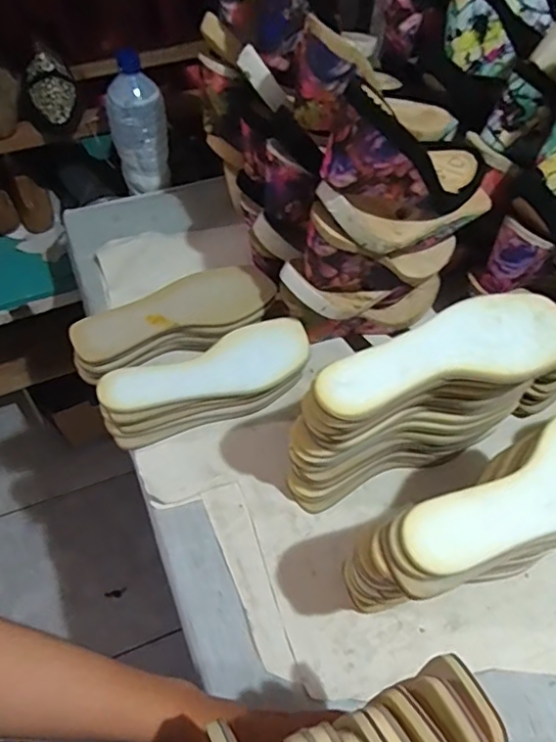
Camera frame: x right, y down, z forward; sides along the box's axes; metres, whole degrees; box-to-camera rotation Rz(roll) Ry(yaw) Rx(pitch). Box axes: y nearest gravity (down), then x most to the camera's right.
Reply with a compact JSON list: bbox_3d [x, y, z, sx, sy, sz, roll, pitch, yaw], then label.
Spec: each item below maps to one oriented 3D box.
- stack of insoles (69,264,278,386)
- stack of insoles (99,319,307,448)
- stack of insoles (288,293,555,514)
[{"bbox_3d":[-0.123,-0.057,0.680,0.248,0.071,0.088,-24,61,-17],"label":"stack of insoles"},{"bbox_3d":[-0.084,0.010,0.643,0.237,0.073,0.081,-16,59,-13],"label":"stack of insoles"},{"bbox_3d":[0.134,0.045,0.543,0.245,0.214,0.080,-21,60,-16],"label":"stack of insoles"}]

